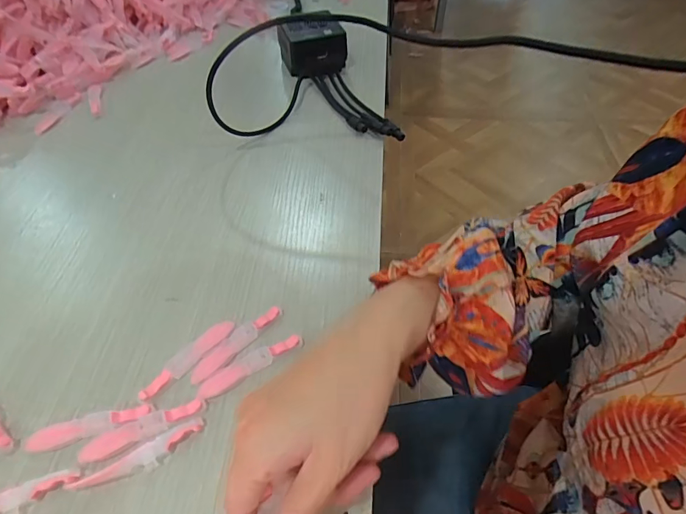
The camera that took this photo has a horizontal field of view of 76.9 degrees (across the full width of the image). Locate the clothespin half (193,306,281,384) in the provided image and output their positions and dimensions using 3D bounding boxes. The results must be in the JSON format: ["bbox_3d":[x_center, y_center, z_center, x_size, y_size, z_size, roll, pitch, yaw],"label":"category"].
[{"bbox_3d":[-0.077,0.062,0.318,0.013,0.007,0.078,36,59,26],"label":"clothespin half"}]

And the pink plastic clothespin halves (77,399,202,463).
[{"bbox_3d":[-0.129,0.111,0.278,0.076,0.005,0.013,-19,53,-15],"label":"pink plastic clothespin halves"}]

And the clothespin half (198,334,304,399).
[{"bbox_3d":[-0.065,0.075,0.307,0.078,0.006,0.014,-25,55,-20],"label":"clothespin half"}]

